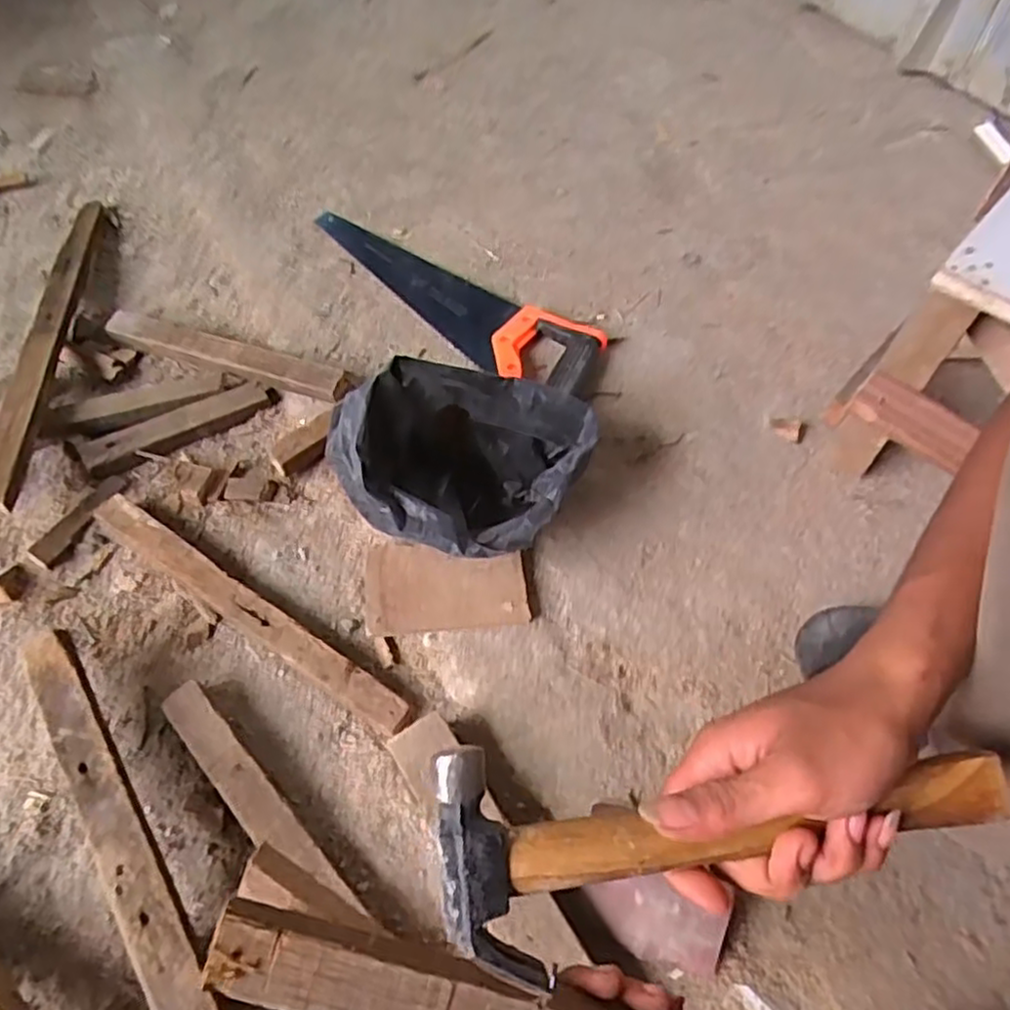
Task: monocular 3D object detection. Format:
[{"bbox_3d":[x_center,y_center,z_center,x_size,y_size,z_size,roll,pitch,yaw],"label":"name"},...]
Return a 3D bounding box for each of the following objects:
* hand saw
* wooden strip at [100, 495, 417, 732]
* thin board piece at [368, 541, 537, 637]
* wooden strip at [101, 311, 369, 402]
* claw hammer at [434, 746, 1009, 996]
[{"bbox_3d":[-0.069,-0.235,0.774,0.389,0.022,0.109,32,61,19],"label":"hand saw"},{"bbox_3d":[-0.207,0.084,0.571,0.319,0.026,0.030,29,60,17],"label":"wooden strip"},{"bbox_3d":[-0.049,0.066,0.584,0.131,0.012,0.076,-3,56,-4],"label":"thin board piece"},{"bbox_3d":[-0.277,-0.150,0.710,0.267,0.025,0.036,16,57,9],"label":"wooden strip"},{"bbox_3d":[0.097,0.138,0.296,0.245,0.032,0.081,-4,56,-5],"label":"claw hammer"}]

